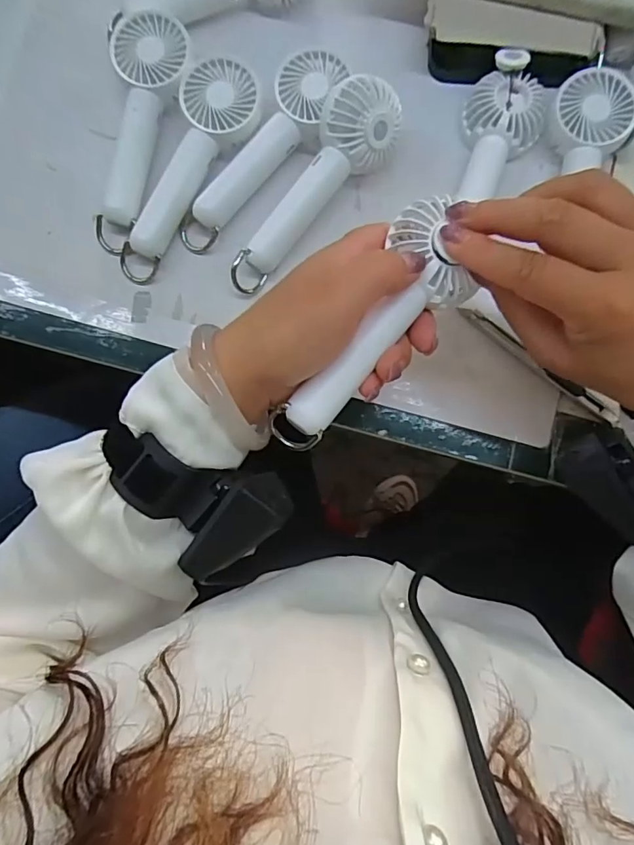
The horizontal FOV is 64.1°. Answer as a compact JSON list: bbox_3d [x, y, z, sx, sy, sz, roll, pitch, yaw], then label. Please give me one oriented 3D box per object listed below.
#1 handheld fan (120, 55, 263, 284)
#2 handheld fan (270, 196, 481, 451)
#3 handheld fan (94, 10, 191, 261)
[{"bbox_3d":[-0.088,-0.176,0.363,0.056,0.032,0.162,21,85,2],"label":"handheld fan"},{"bbox_3d":[0.030,-0.045,0.268,0.054,0.025,0.147,36,92,4],"label":"handheld fan"},{"bbox_3d":[-0.125,-0.207,0.366,0.055,0.032,0.171,8,85,1],"label":"handheld fan"}]

